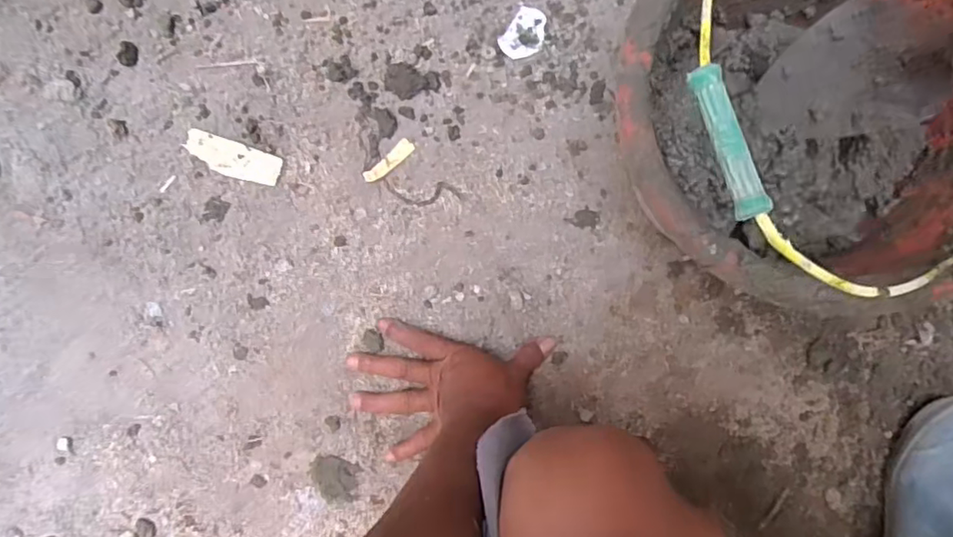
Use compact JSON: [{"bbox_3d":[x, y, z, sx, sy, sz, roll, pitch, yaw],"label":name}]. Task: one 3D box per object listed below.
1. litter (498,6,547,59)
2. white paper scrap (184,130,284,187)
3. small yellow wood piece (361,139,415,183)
[{"bbox_3d":[0.049,-0.230,0.597,0.039,0.004,0.054,34,89,2],"label":"litter"},{"bbox_3d":[-0.239,-0.107,0.591,0.097,0.005,0.034,18,88,2],"label":"white paper scrap"},{"bbox_3d":[-0.086,-0.104,0.592,0.057,0.005,0.016,-43,88,-1],"label":"small yellow wood piece"}]

